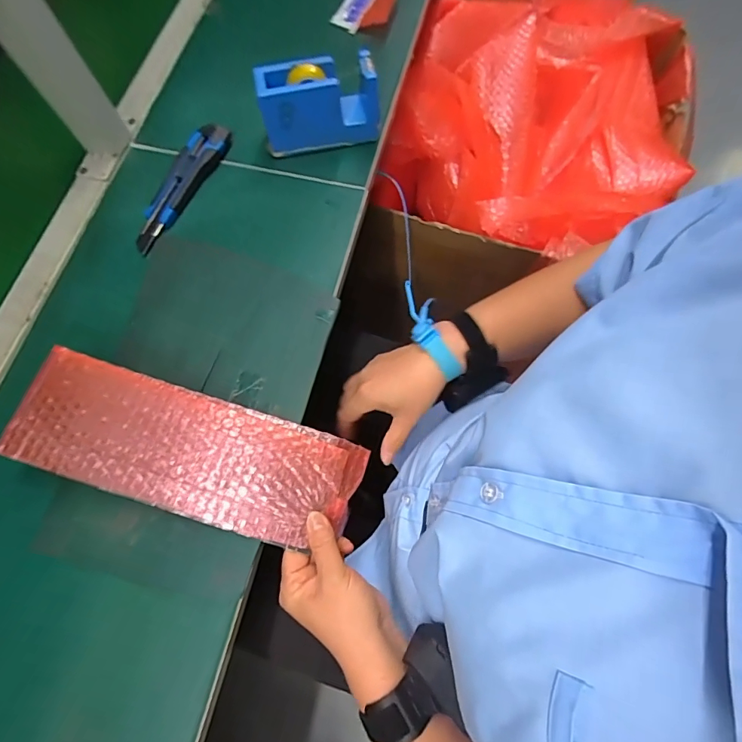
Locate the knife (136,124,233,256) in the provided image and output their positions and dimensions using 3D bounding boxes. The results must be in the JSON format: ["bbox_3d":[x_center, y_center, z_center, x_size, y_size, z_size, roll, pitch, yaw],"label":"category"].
[{"bbox_3d":[-0.221,-0.213,0.492,0.041,0.020,0.171,25,73,9],"label":"knife"}]

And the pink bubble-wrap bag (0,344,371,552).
[{"bbox_3d":[-0.160,0.073,0.388,0.297,0.018,0.104,17,71,-3],"label":"pink bubble-wrap bag"}]

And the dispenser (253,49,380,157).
[{"bbox_3d":[-0.057,-0.300,0.487,0.130,0.078,0.050,-9,71,-2],"label":"dispenser"}]

